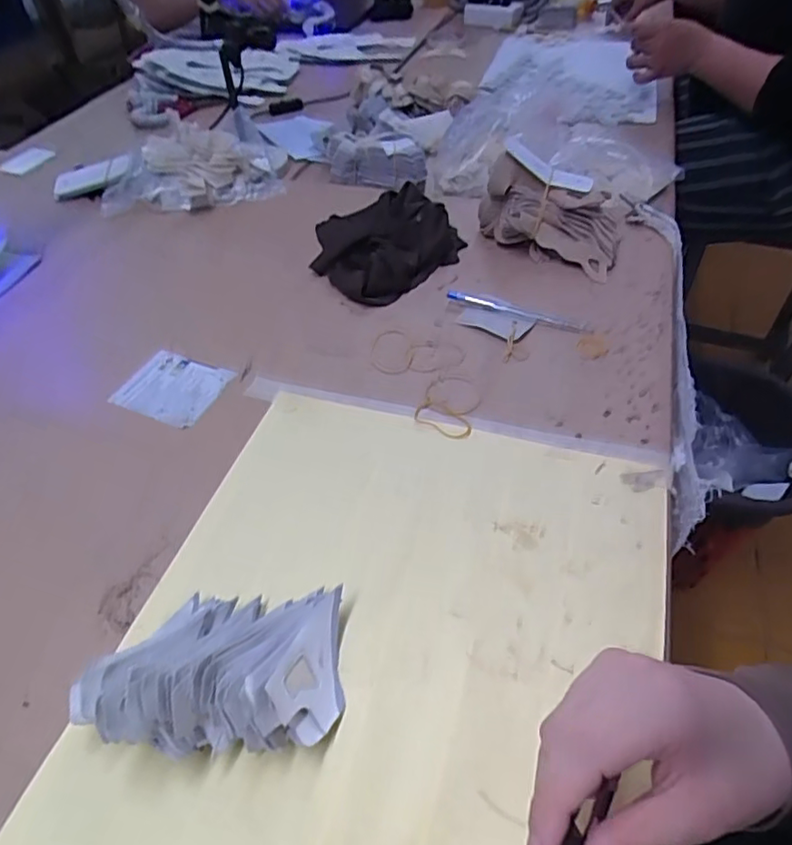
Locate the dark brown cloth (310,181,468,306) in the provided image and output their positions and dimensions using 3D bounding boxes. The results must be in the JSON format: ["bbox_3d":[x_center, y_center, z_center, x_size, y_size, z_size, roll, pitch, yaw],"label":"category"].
[{"bbox_3d":[-0.014,-0.198,0.631,0.158,0.038,0.139,-35,55,-25],"label":"dark brown cloth"}]

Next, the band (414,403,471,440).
[{"bbox_3d":[0.038,-0.001,0.470,0.051,0.004,0.023,25,54,24],"label":"band"}]

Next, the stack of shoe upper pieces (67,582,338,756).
[{"bbox_3d":[-0.095,0.132,0.324,0.143,0.049,0.093,-4,48,1],"label":"stack of shoe upper pieces"}]

